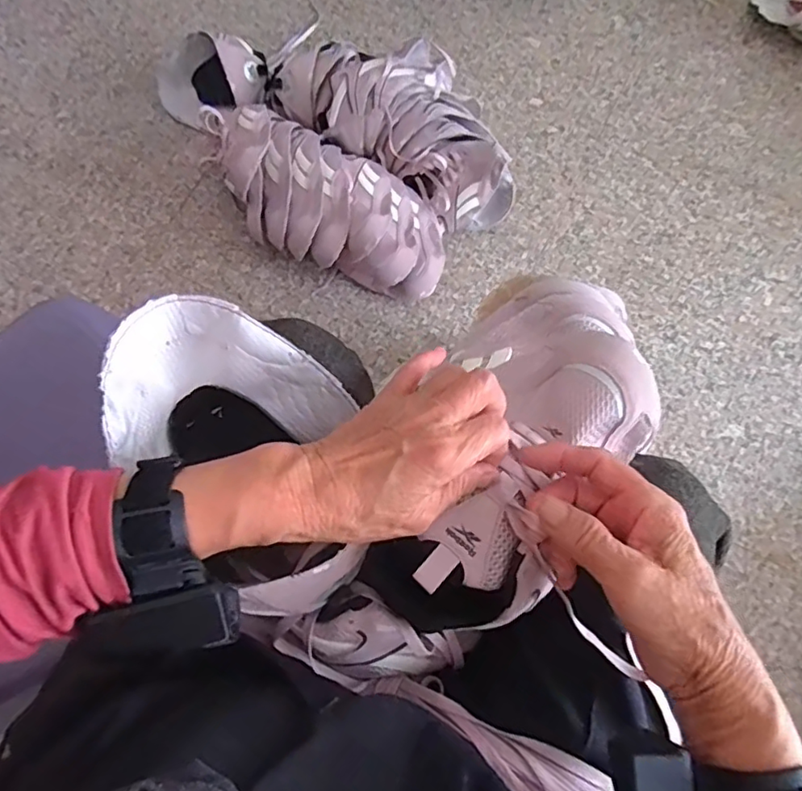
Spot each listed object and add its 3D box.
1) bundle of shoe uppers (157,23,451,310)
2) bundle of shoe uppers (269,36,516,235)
[{"bbox_3d":[-0.196,-0.375,0.938,0.617,0.145,0.217,40,80,11],"label":"bundle of shoe uppers"},{"bbox_3d":[0.002,-0.461,0.948,0.436,0.167,0.221,31,78,9],"label":"bundle of shoe uppers"}]

